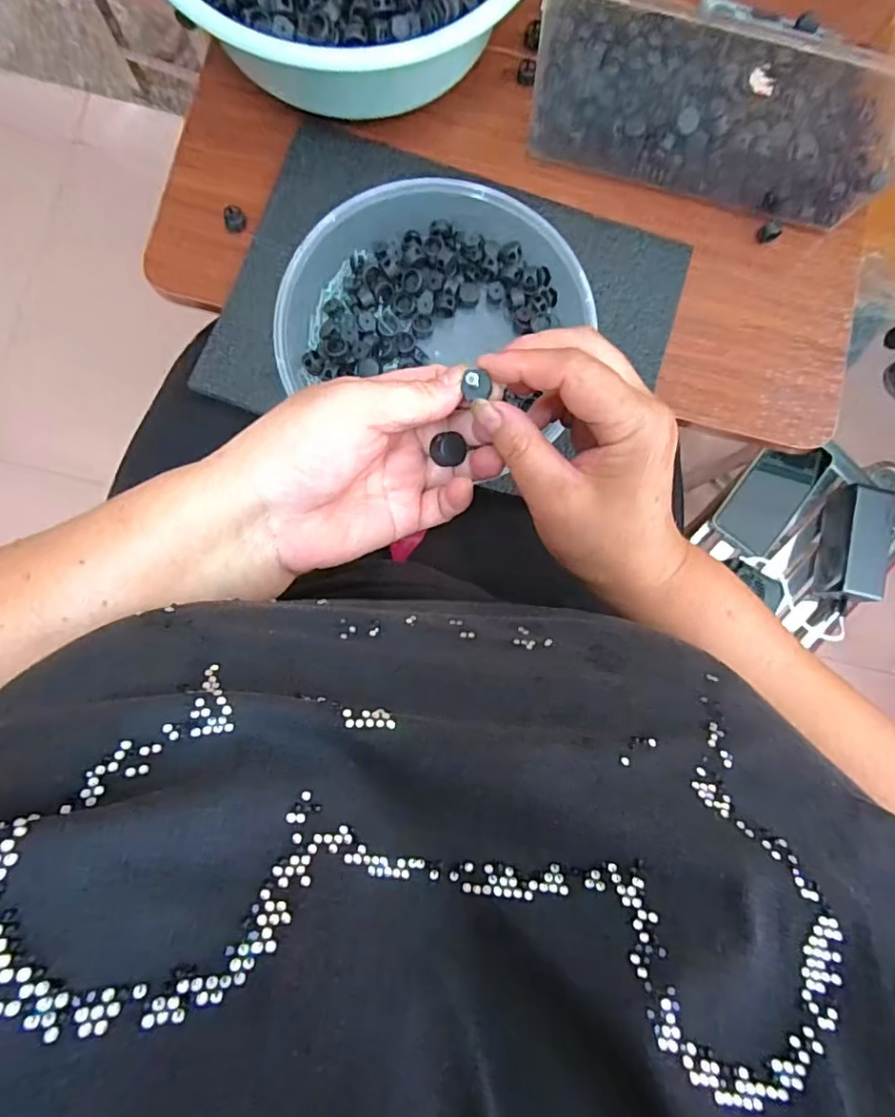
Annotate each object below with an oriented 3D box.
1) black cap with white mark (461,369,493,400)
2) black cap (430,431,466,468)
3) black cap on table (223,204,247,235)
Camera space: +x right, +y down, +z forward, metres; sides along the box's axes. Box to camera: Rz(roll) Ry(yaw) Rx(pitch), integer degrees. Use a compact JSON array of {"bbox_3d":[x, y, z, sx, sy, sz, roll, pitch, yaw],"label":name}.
[{"bbox_3d":[0.014,-0.078,0.251,0.012,0.005,0.012,0,85,-2],"label":"black cap with white mark"},{"bbox_3d":[0.001,-0.054,0.277,0.017,0.008,0.016,0,85,-2],"label":"black cap"},{"bbox_3d":[-0.178,-0.284,0.468,0.017,0.013,0.018,0,85,-2],"label":"black cap on table"}]

